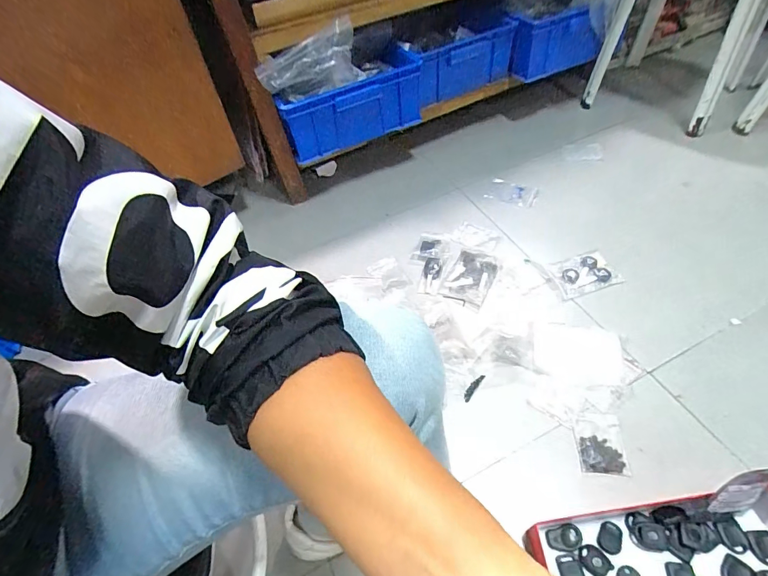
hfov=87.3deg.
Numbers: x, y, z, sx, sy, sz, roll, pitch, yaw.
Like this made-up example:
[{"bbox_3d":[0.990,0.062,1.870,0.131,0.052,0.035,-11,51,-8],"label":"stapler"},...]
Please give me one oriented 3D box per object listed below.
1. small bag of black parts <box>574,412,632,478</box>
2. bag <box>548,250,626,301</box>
[{"bbox_3d":[0.338,0.243,0.630,0.070,0.006,0.093,1,52,8],"label":"small bag of black parts"},{"bbox_3d":[0.411,-0.028,0.834,0.130,0.012,0.093,-16,52,-5],"label":"bag"}]

